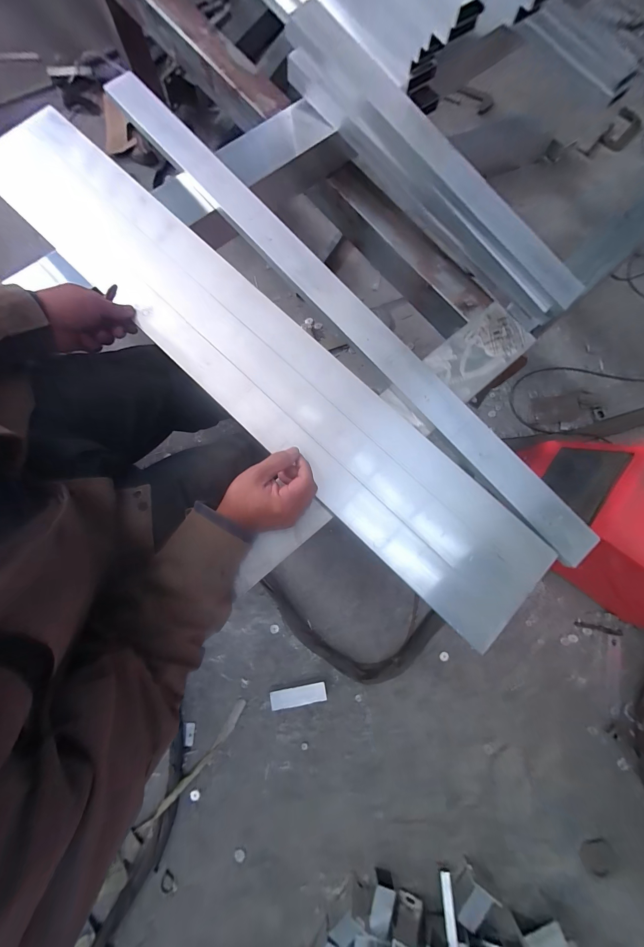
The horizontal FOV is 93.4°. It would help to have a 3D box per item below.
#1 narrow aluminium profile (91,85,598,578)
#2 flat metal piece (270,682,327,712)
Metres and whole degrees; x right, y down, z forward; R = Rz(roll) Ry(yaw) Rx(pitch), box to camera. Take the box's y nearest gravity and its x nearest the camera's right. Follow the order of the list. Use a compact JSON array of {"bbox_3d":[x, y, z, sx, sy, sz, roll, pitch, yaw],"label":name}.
[{"bbox_3d":[0.028,-0.288,0.506,0.070,0.023,1.093,-41,84,-5],"label":"narrow aluminium profile"},{"bbox_3d":[-0.070,0.658,0.895,0.163,0.008,0.049,-12,67,1],"label":"flat metal piece"}]

